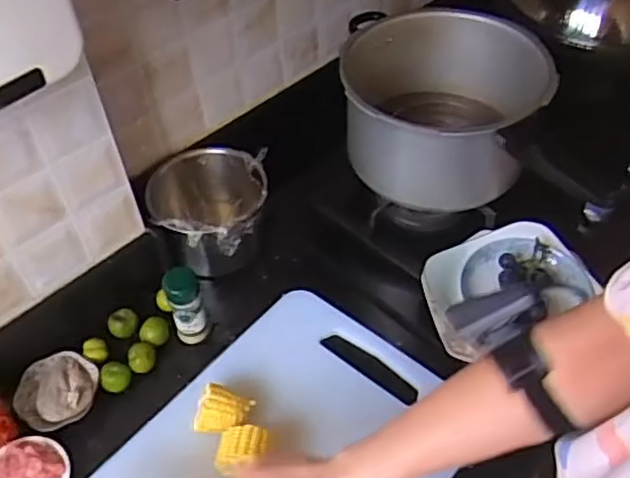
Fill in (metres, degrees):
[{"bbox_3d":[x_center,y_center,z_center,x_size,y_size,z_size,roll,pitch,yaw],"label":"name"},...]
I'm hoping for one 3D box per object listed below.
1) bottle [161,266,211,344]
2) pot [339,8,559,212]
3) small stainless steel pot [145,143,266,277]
[{"bbox_3d":[-0.156,0.084,0.817,0.041,0.105,0.039,-16,49,-10],"label":"bottle"},{"bbox_3d":[0.161,-0.168,0.874,0.248,0.150,0.255,-2,48,2],"label":"pot"},{"bbox_3d":[-0.141,-0.037,0.916,0.151,0.112,0.160,-2,48,2],"label":"small stainless steel pot"}]

